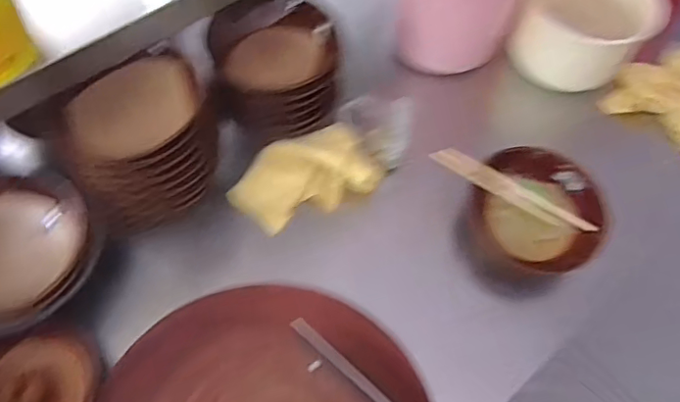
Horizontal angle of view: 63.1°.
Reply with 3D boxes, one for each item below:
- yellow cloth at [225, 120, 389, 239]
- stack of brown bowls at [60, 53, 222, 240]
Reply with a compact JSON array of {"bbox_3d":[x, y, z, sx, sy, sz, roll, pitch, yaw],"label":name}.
[{"bbox_3d":[-0.050,-0.035,0.782,0.203,0.058,0.097,-22,64,-15],"label":"yellow cloth"},{"bbox_3d":[-0.240,-0.068,0.691,0.181,0.157,0.131,-21,64,-15],"label":"stack of brown bowls"}]

